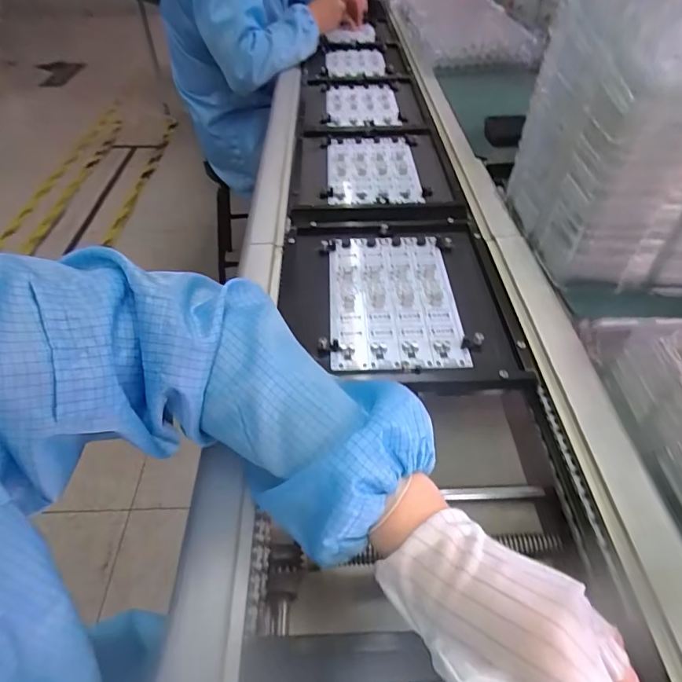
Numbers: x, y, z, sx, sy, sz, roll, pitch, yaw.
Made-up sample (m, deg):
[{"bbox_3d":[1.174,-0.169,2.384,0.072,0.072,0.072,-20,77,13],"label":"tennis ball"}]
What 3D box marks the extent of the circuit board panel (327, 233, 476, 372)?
[{"bbox_3d":[0.055,-0.050,0.519,0.131,0.007,0.214,-2,45,1],"label":"circuit board panel"}]

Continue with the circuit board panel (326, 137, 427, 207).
[{"bbox_3d":[0.047,-0.267,0.737,0.133,0.011,0.223,-2,45,0],"label":"circuit board panel"}]

